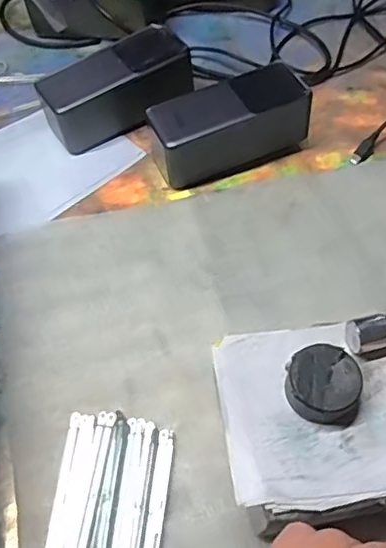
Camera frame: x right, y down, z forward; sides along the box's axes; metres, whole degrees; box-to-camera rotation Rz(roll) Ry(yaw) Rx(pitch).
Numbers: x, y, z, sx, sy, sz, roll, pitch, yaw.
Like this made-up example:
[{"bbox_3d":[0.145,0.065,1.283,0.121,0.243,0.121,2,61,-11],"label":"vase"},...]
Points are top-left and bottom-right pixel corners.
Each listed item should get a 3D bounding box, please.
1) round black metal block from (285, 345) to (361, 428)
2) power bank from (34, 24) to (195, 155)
[{"bbox_3d":[0.069,0.061,0.313,0.040,0.018,0.040,0,57,0],"label":"round black metal block"},{"bbox_3d":[-0.065,-0.161,0.507,0.130,0.053,0.054,-29,64,-18],"label":"power bank"}]

